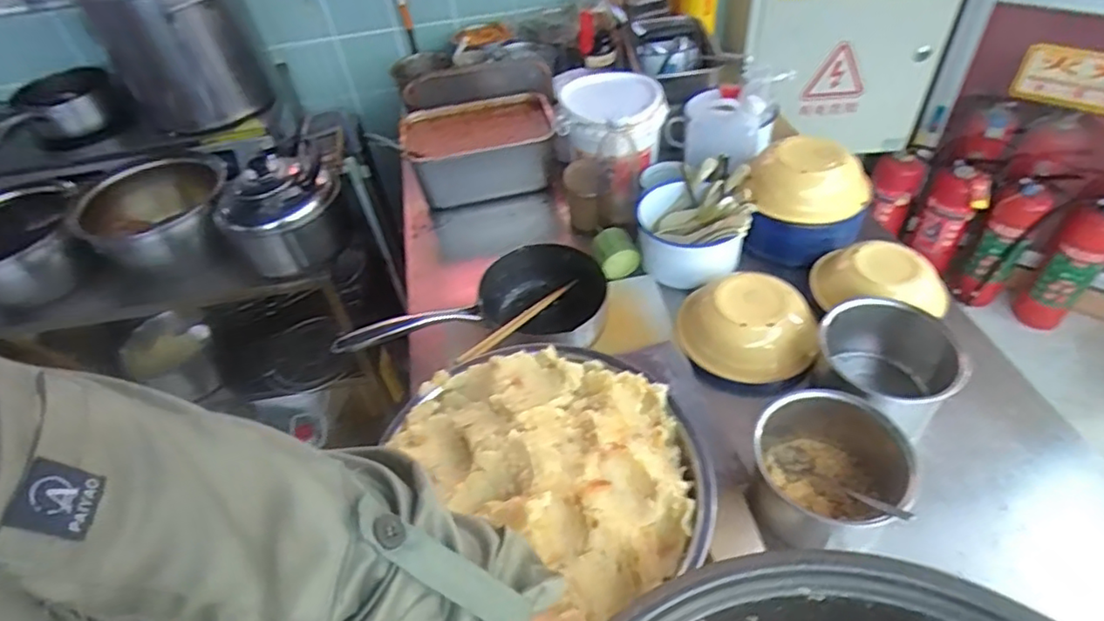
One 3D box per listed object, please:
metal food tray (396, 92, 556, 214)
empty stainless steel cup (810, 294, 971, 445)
[{"bbox_3d":[-0.127,-0.290,1.112,0.266,0.111,0.166,-5,46,2],"label":"metal food tray"},{"bbox_3d":[0.411,0.072,0.750,0.140,0.125,0.143,-3,46,4],"label":"empty stainless steel cup"}]

